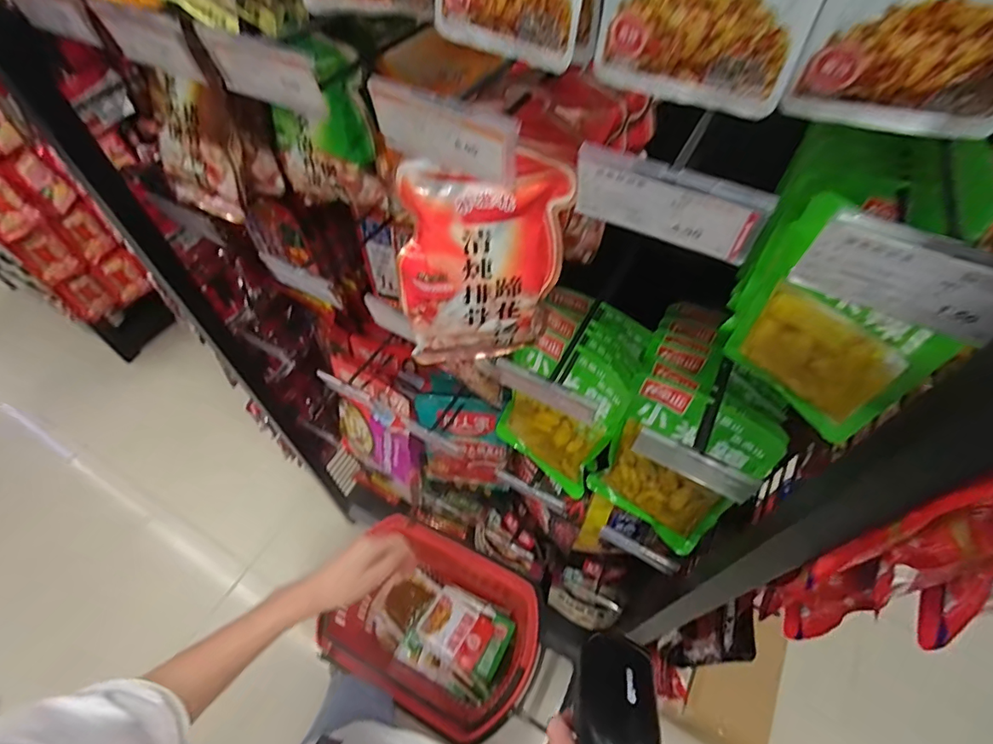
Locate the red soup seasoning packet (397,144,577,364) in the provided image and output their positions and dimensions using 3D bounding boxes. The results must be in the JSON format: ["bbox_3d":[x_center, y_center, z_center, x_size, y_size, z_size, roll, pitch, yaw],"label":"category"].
[{"bbox_3d":[-0.010,-0.085,0.418,0.137,0.188,0.025,-4,36,-16],"label":"red soup seasoning packet"}]

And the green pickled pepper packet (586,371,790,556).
[{"bbox_3d":[0.200,0.109,0.553,0.147,0.220,0.021,32,42,19],"label":"green pickled pepper packet"}]

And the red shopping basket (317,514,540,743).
[{"bbox_3d":[-0.131,0.606,1.152,0.419,0.287,0.337,23,58,16],"label":"red shopping basket"}]

